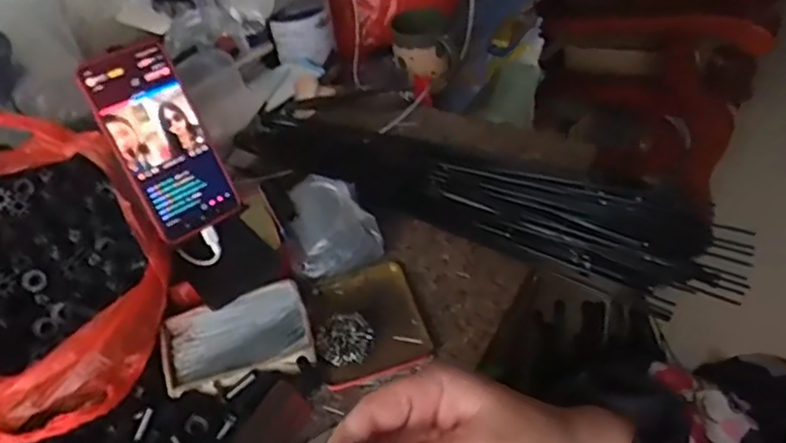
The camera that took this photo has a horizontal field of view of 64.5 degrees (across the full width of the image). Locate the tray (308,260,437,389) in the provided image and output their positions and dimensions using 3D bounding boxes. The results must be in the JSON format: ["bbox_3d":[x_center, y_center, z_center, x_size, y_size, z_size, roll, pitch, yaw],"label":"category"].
[{"bbox_3d":[-0.025,0.090,0.581,0.096,0.021,0.124,-15,46,-8],"label":"tray"}]

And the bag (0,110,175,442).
[{"bbox_3d":[-0.307,0.049,0.515,0.215,0.150,0.253,-23,48,-15],"label":"bag"}]

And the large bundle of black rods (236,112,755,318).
[{"bbox_3d":[0.073,-0.038,0.678,0.566,0.039,0.119,19,51,23],"label":"large bundle of black rods"}]

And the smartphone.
[{"bbox_3d":[-0.197,-0.069,0.535,0.079,0.164,0.006,-31,17,-27],"label":"smartphone"}]

